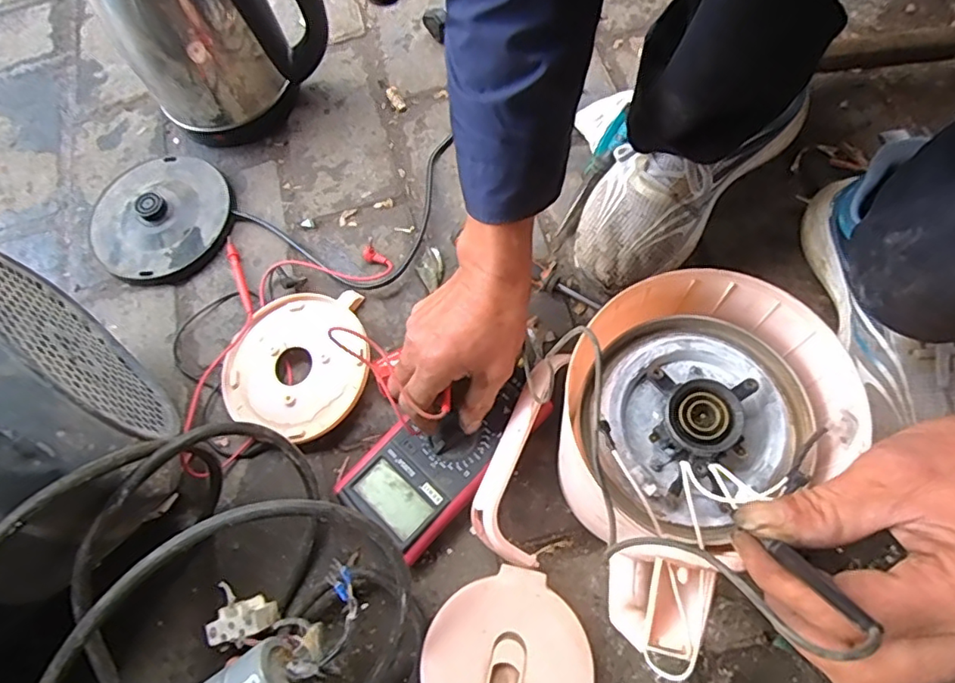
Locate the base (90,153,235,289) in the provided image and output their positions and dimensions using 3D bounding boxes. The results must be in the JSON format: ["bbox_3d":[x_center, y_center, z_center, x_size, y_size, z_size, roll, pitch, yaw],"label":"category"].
[{"bbox_3d":[-0.336,-0.134,0.603,0.156,0.032,0.143,-1,70,3],"label":"base"}]

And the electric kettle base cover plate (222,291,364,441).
[{"bbox_3d":[-0.162,0.015,0.529,0.134,0.022,0.142,-4,71,12],"label":"electric kettle base cover plate"}]

